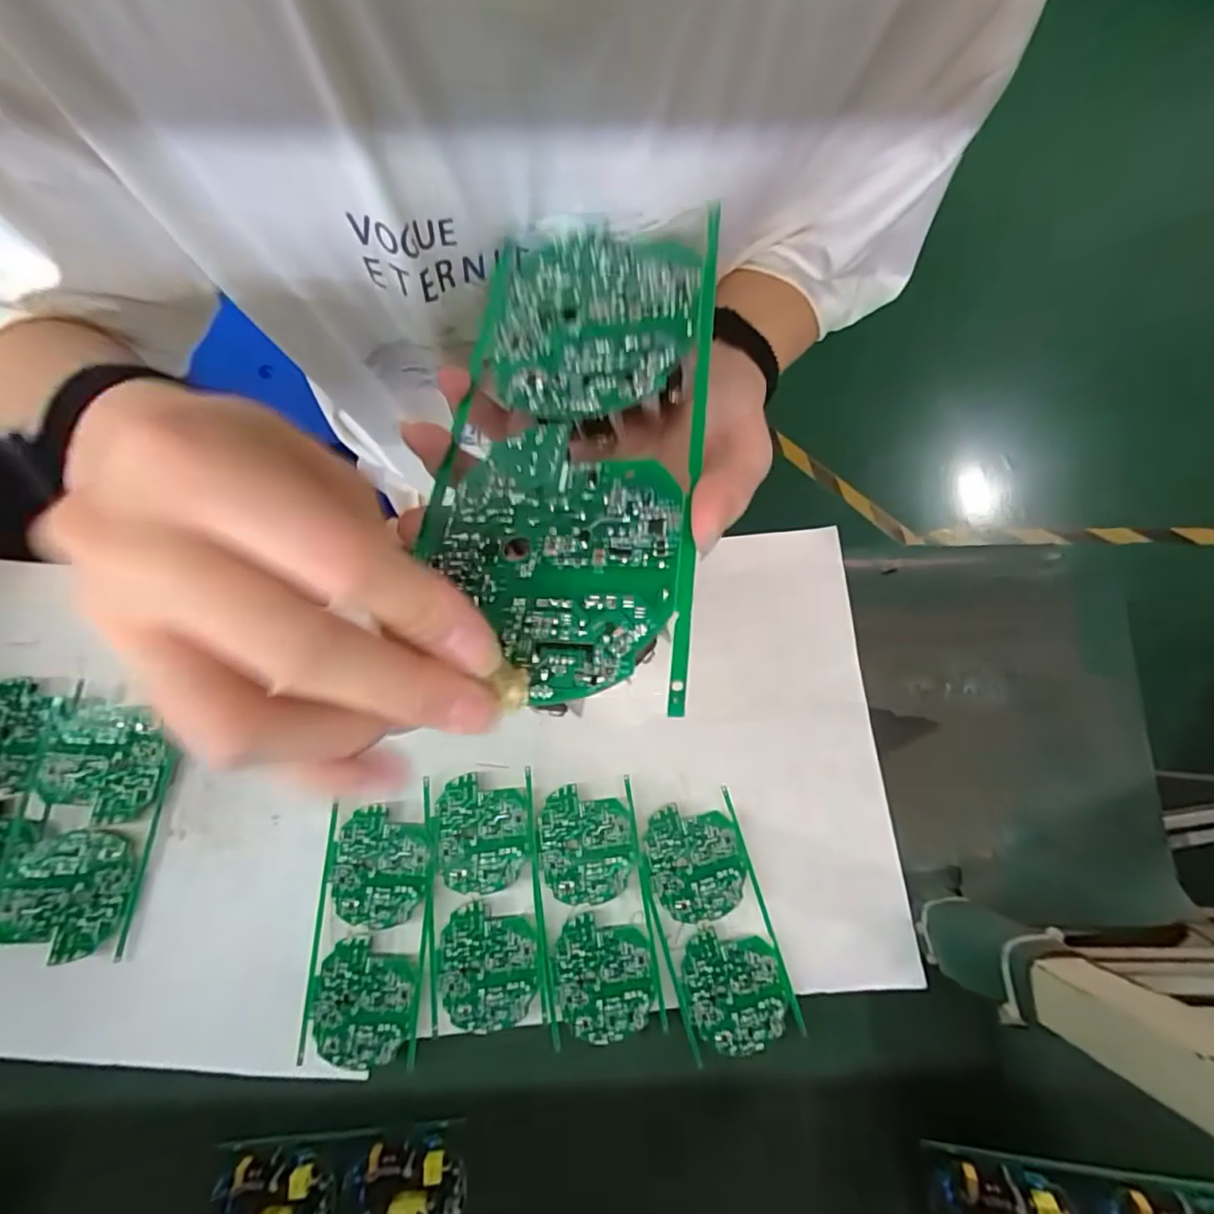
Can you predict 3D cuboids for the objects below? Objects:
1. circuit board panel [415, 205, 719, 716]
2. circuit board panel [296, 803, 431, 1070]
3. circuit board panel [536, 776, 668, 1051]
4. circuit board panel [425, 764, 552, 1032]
[{"bbox_3d":[-0.012,-0.065,0.202,0.091,0.004,0.195,2,68,14],"label":"circuit board panel"},{"bbox_3d":[-0.199,0.272,0.473,0.093,0.007,0.193,3,76,-1],"label":"circuit board panel"},{"bbox_3d":[-0.011,0.256,0.483,0.092,0.009,0.197,-7,77,-4],"label":"circuit board panel"},{"bbox_3d":[-0.105,0.246,0.481,0.094,0.005,0.195,-5,77,-3],"label":"circuit board panel"}]

